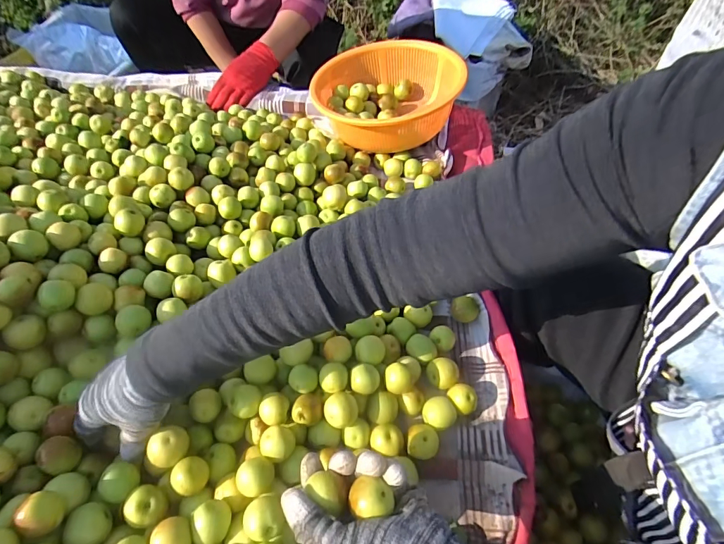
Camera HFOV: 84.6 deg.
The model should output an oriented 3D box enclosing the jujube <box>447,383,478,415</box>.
[{"bbox_3d":[0.109,0.139,0.432,0.024,0.026,0.032,-19,53,-18],"label":"jujube"}]

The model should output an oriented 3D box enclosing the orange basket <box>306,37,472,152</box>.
[{"bbox_3d":[0.042,-0.315,0.727,0.252,0.118,0.240,-3,50,-6],"label":"orange basket"}]

